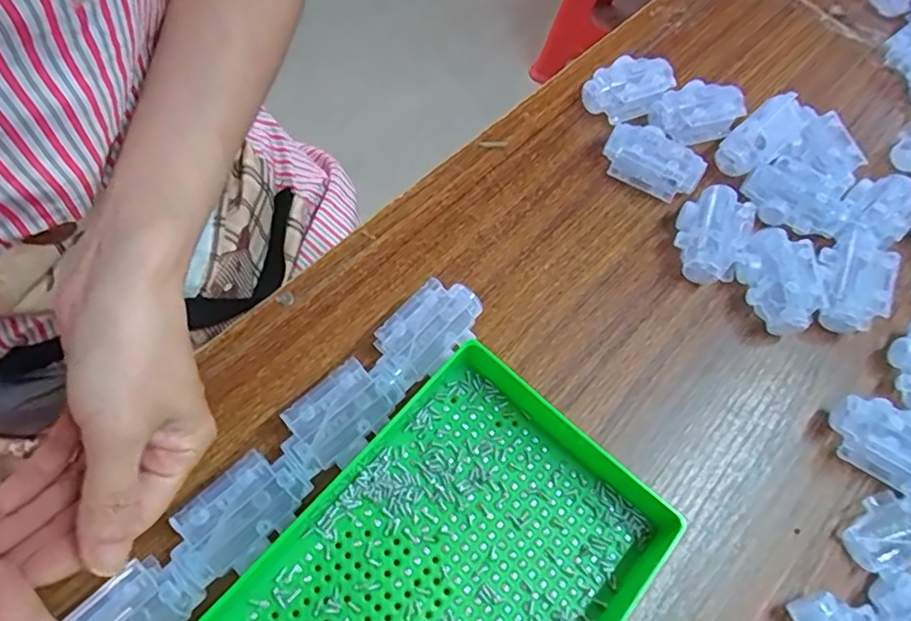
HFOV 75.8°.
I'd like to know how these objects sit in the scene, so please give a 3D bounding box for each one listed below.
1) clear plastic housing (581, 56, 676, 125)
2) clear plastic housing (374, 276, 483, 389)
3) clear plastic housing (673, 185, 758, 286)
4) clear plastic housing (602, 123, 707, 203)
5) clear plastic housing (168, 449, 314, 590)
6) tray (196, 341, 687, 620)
[{"bbox_3d":[0.133,-0.173,0.451,0.060,0.026,0.044,-29,71,-17],"label":"clear plastic housing"},{"bbox_3d":[-0.018,0.014,0.350,0.068,0.028,0.039,-39,74,-20],"label":"clear plastic housing"},{"bbox_3d":[0.176,-0.054,0.404,0.045,0.030,0.069,23,65,6],"label":"clear plastic housing"},{"bbox_3d":[0.144,-0.109,0.426,0.069,0.030,0.039,26,65,7],"label":"clear plastic housing"},{"bbox_3d":[-0.108,0.103,0.294,0.067,0.018,0.039,-38,71,-21],"label":"clear plastic housing"},{"bbox_3d":[-0.018,0.148,0.281,0.154,0.034,0.240,40,68,13],"label":"tray"}]

